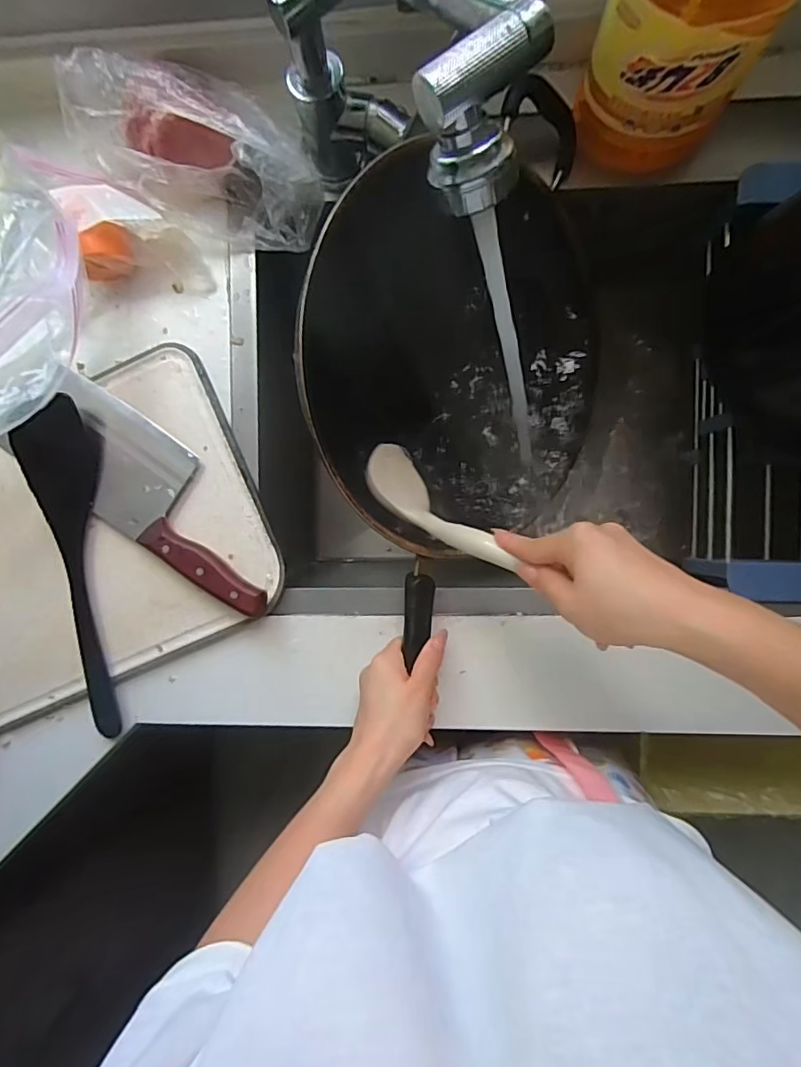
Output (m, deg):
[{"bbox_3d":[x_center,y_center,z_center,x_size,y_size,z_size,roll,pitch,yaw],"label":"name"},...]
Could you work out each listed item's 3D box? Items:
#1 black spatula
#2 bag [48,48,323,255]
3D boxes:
[{"bbox_3d":[-0.284,0.035,0.476,0.075,0.043,0.297,-15,90,5],"label":"black spatula"},{"bbox_3d":[-0.163,-0.313,0.445,0.201,0.081,0.103,36,94,3],"label":"bag"}]

